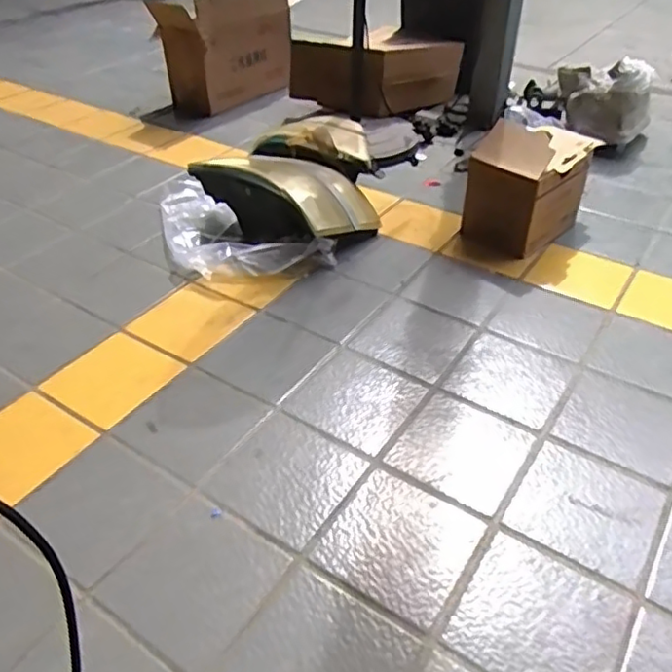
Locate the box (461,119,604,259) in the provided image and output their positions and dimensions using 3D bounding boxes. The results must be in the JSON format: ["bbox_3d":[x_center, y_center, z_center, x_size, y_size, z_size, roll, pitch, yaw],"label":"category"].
[{"bbox_3d":[0.456,-0.365,1.489,0.285,0.258,0.194,-31,48,-31],"label":"box"}]

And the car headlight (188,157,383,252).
[{"bbox_3d":[-0.127,-0.347,1.556,0.289,0.159,0.425,-31,49,-31],"label":"car headlight"}]

